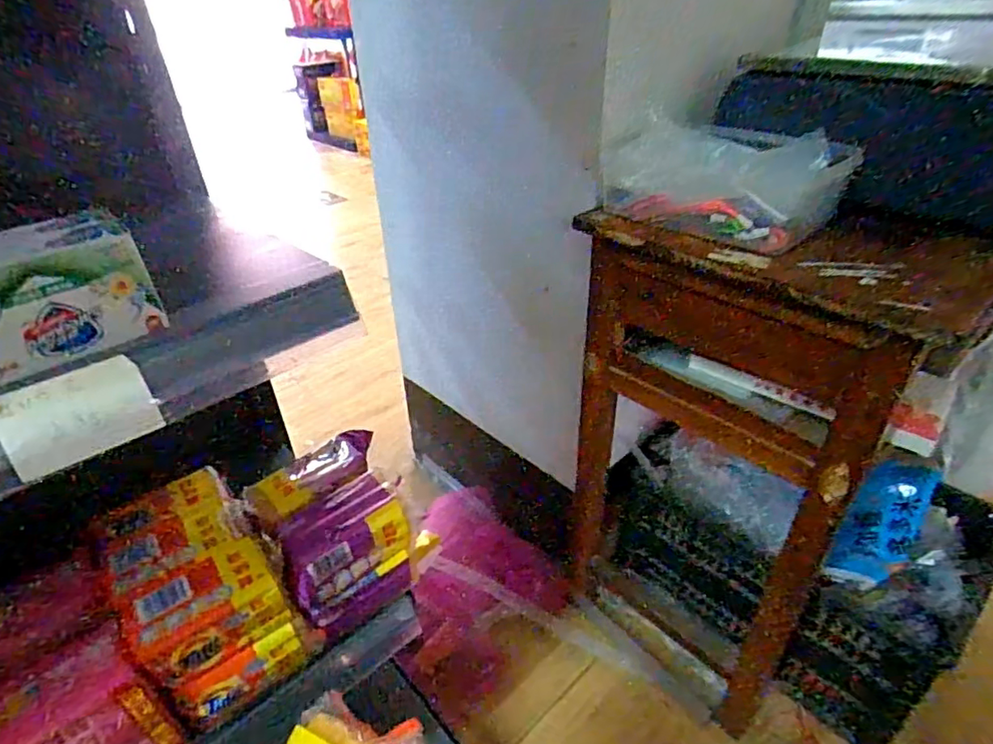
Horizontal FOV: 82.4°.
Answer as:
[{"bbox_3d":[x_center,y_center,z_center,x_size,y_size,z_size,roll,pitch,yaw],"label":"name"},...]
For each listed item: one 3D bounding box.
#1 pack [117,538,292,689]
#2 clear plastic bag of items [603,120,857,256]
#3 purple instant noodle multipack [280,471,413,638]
[{"bbox_3d":[-0.248,0.200,0.487,0.110,0.056,0.081,-26,41,-30],"label":"pack"},{"bbox_3d":[0.229,-0.202,0.597,0.124,0.080,0.233,-27,42,-31],"label":"clear plastic bag of items"},{"bbox_3d":[-0.146,0.179,0.563,0.123,0.116,0.083,-27,41,-31],"label":"purple instant noodle multipack"}]

